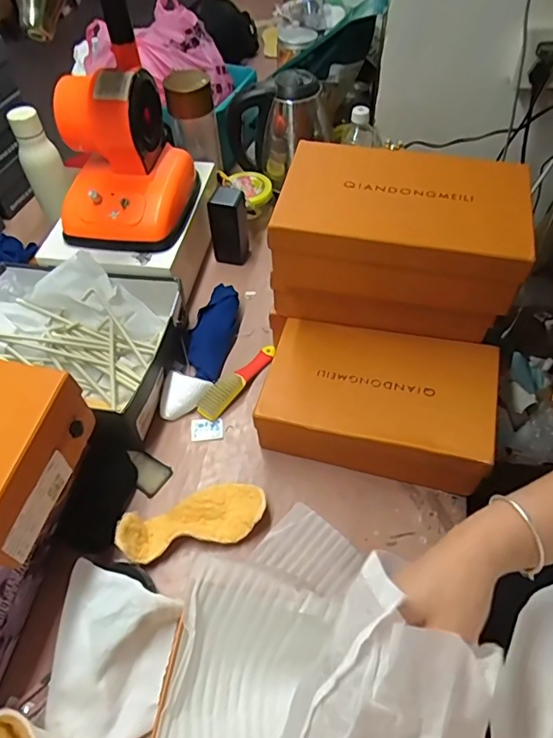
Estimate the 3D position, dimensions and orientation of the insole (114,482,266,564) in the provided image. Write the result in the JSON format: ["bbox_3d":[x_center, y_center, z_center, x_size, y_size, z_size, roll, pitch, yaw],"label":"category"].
[{"bbox_3d":[-0.101,0.181,0.625,0.174,0.044,0.069,-14,54,-9],"label":"insole"}]

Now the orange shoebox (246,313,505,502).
[{"bbox_3d":[0.130,0.041,0.678,0.282,0.101,0.170,12,54,10],"label":"orange shoebox"}]

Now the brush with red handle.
[{"bbox_3d":[-0.055,0.016,0.770,0.032,0.025,0.152,34,61,24],"label":"brush with red handle"}]

